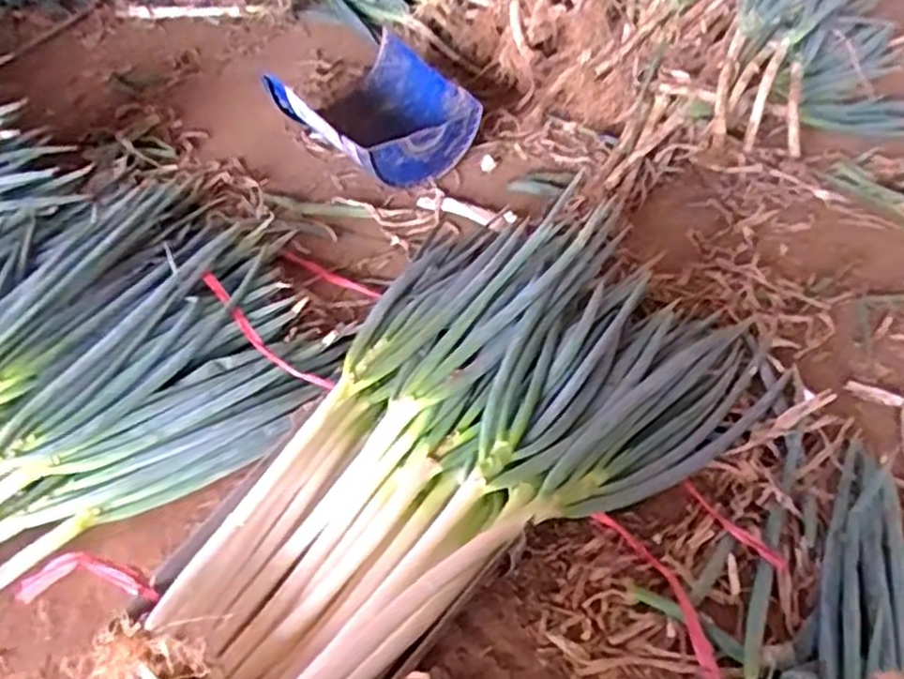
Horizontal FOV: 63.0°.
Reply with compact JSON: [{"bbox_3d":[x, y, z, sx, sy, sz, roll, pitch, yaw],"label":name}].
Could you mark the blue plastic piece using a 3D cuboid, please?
[{"bbox_3d":[-0.172,-0.466,1.548,0.337,0.146,0.437,-22,50,-20],"label":"blue plastic piece"}]

